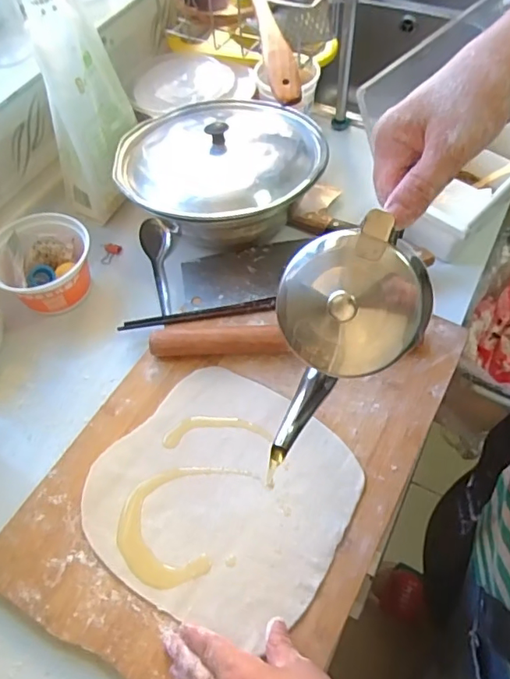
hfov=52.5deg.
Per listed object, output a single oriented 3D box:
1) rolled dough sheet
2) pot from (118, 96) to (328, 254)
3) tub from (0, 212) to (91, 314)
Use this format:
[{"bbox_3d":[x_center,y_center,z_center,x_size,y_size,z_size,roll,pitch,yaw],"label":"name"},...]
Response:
[{"bbox_3d":[-0.029,0.138,0.475,0.217,0.010,0.211,28,63,19],"label":"rolled dough sheet"},{"bbox_3d":[-0.041,-0.208,0.649,0.244,0.110,0.243,-1,57,2],"label":"pot"},{"bbox_3d":[-0.242,-0.084,0.603,0.113,0.079,0.092,-33,61,-17],"label":"tub"}]

